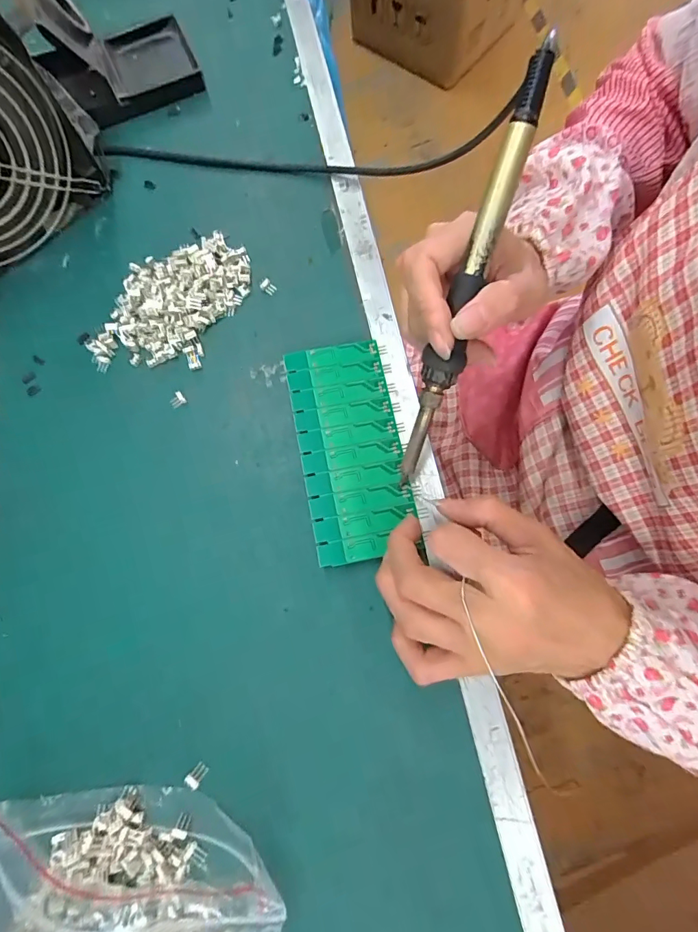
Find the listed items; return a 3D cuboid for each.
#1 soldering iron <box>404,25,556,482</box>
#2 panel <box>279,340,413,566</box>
[{"bbox_3d":[0.056,-0.082,0.217,0.018,0.014,0.205,16,111,6],"label":"soldering iron"},{"bbox_3d":[0.000,-0.012,0.271,0.062,0.004,0.136,-8,75,-1],"label":"panel"}]

